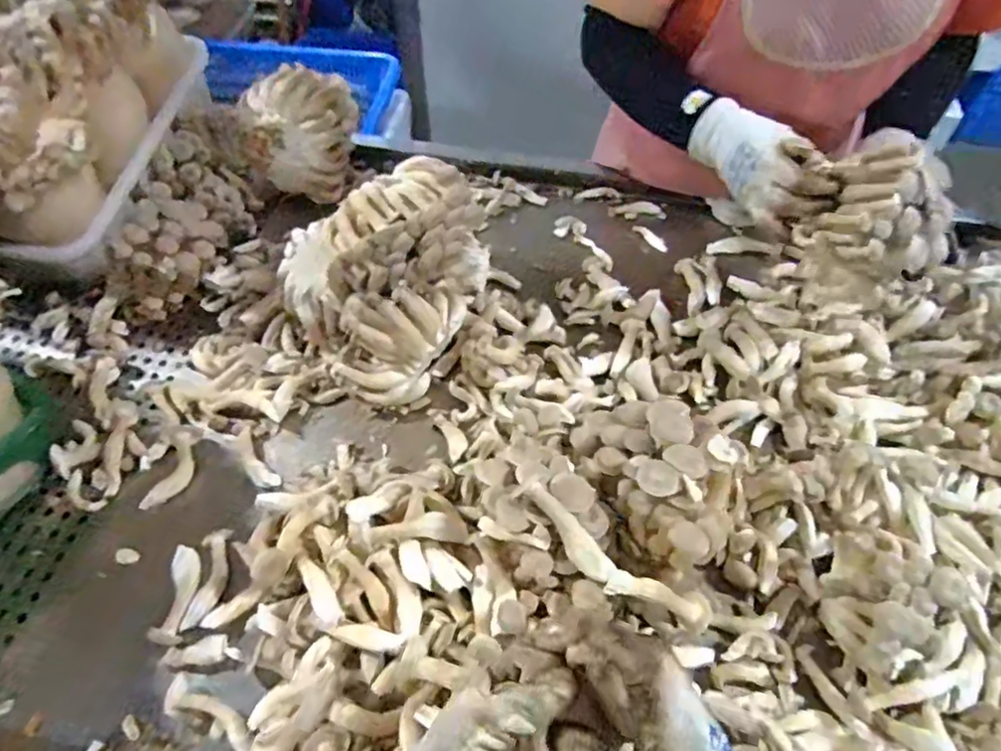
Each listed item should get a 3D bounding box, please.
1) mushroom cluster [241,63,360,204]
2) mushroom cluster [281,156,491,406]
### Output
[{"bbox_3d":[-0.272,-0.329,0.879,0.154,0.158,0.095,-10,55,-8],"label":"mushroom cluster"},{"bbox_3d":[-0.110,-0.115,0.718,0.236,0.154,0.195,-31,61,-21],"label":"mushroom cluster"}]

